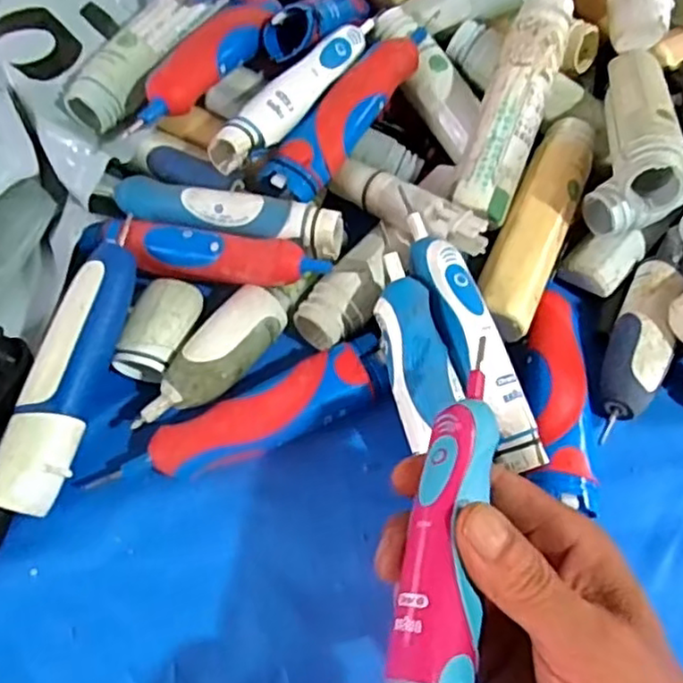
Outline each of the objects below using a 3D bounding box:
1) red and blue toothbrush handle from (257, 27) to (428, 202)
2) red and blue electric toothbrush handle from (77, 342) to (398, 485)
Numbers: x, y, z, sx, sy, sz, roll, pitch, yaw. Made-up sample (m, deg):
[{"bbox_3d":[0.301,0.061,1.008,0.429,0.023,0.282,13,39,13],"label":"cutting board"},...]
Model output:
[{"bbox_3d":[0.004,-0.142,0.400,0.036,0.026,0.138,29,62,13],"label":"red and blue toothbrush handle"},{"bbox_3d":[-0.045,0.043,0.345,0.146,0.027,0.032,-24,64,-17],"label":"red and blue electric toothbrush handle"}]

